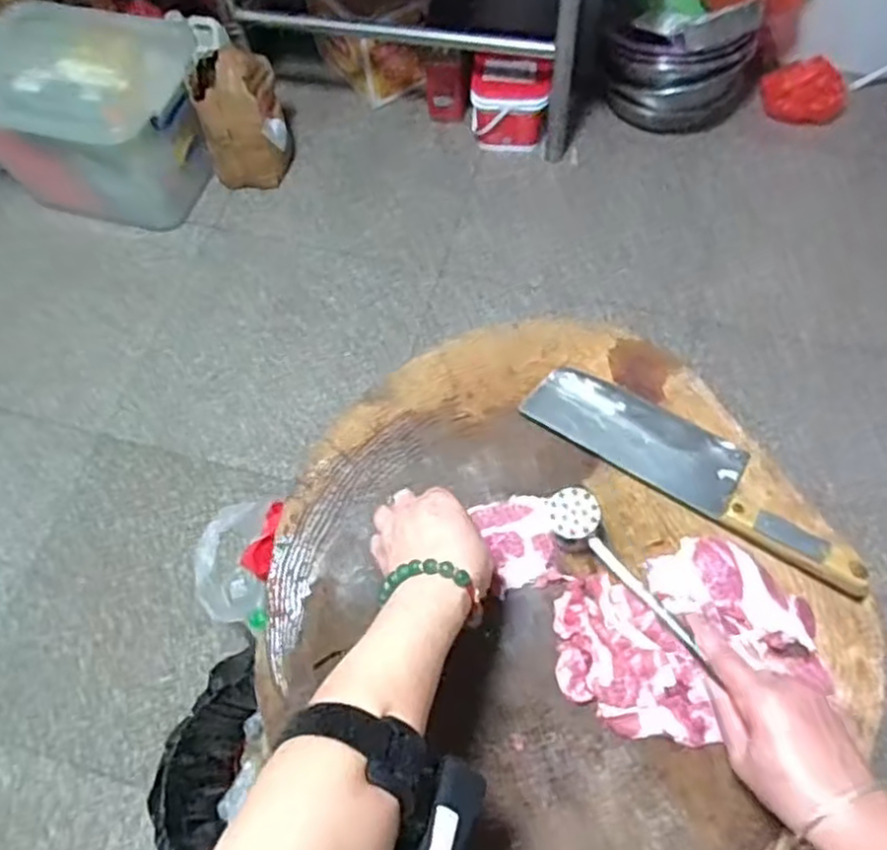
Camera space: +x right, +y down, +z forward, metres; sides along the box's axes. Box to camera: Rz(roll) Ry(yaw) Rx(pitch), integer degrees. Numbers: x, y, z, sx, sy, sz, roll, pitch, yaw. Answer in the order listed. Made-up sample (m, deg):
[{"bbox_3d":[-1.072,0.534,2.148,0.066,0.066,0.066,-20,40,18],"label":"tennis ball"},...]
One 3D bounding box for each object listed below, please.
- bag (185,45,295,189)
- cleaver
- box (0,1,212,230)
[{"bbox_3d":[-0.471,-0.719,1.683,0.194,0.261,0.187,-18,64,-7],"label":"bag"},{"bbox_3d":[0.205,0.033,0.583,0.288,0.013,0.069,30,64,20],"label":"cleaver"},{"bbox_3d":[-0.773,-0.703,1.636,0.423,0.345,0.328,6,64,5],"label":"box"}]

